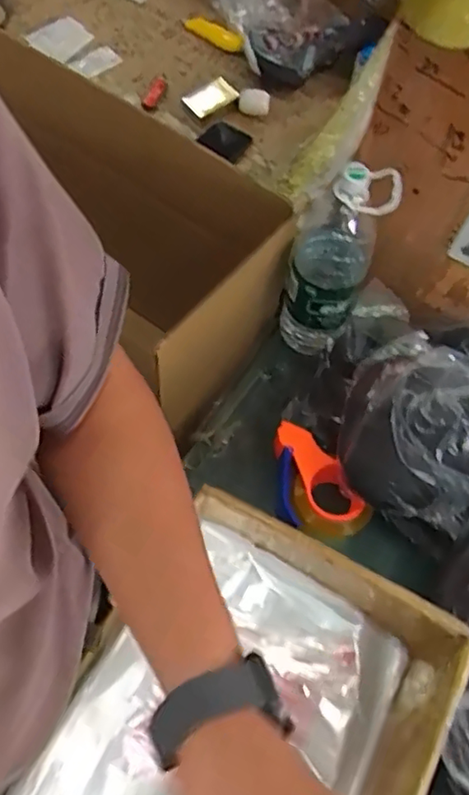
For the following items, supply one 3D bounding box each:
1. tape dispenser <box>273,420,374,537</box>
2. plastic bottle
[{"bbox_3d":[0.108,0.108,0.802,0.090,0.064,0.167,-26,66,-16],"label":"tape dispenser"},{"bbox_3d":[0.128,-0.179,0.804,0.103,0.294,0.097,1,62,-2],"label":"plastic bottle"}]

